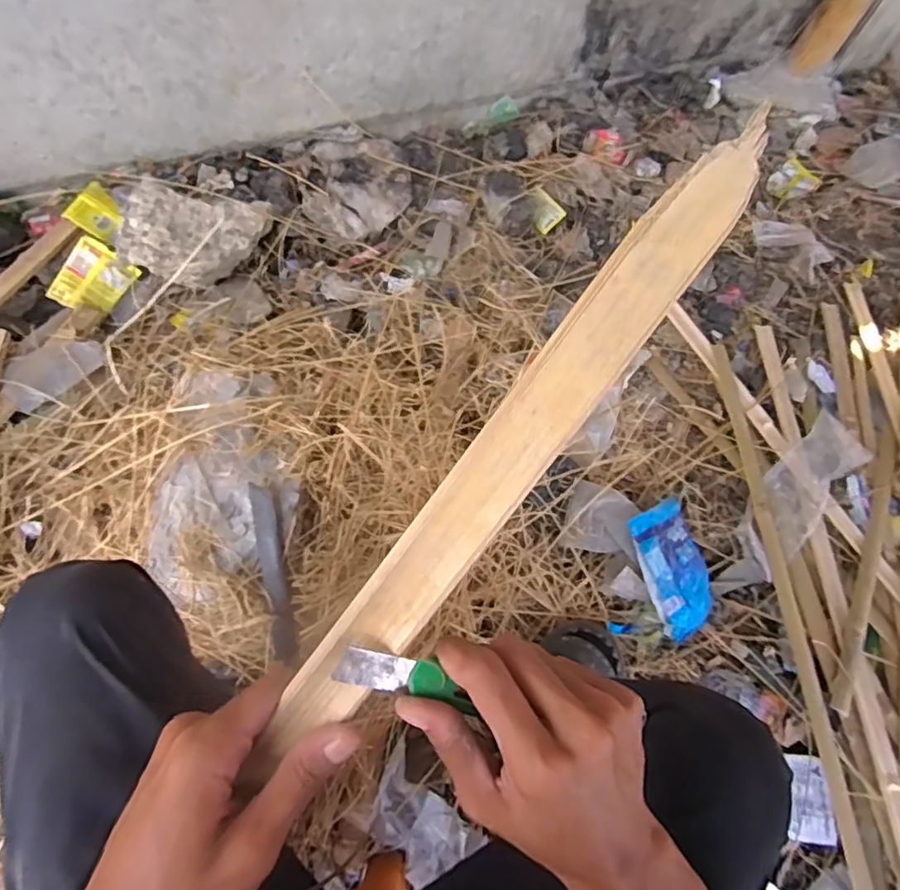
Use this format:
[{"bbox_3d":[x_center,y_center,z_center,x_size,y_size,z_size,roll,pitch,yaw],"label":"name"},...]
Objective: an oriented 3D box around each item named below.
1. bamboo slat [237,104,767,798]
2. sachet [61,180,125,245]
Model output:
[{"bbox_3d":[0.016,0.019,0.270,0.033,0.012,0.354,39,98,13],"label":"bamboo slat"},{"bbox_3d":[-0.616,-0.410,1.042,0.078,0.015,0.080,32,82,-29],"label":"sachet"}]

